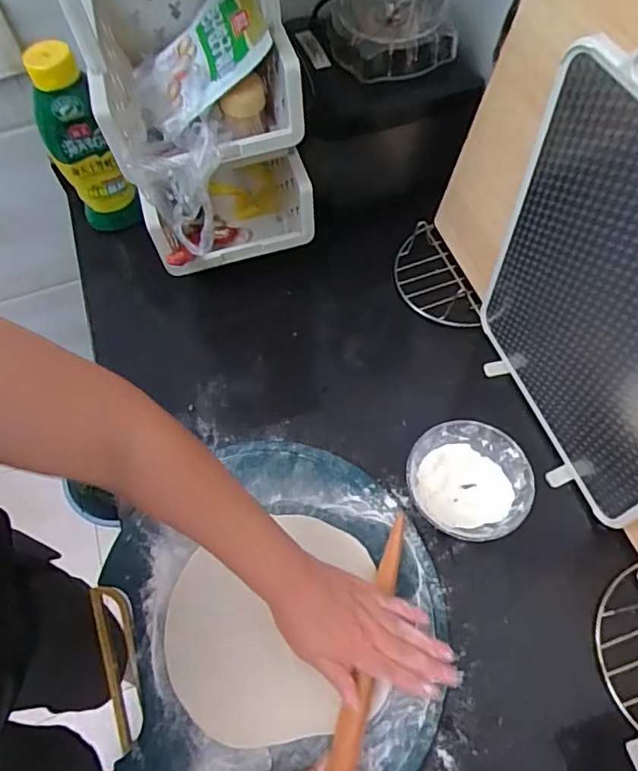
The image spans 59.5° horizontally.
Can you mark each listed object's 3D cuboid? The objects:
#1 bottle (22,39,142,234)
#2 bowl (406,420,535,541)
[{"bbox_3d":[-0.300,-0.300,0.713,0.078,0.236,0.048,-30,64,-13],"label":"bottle"},{"bbox_3d":[0.153,0.102,0.577,0.118,0.052,0.115,-1,61,2],"label":"bowl"}]

